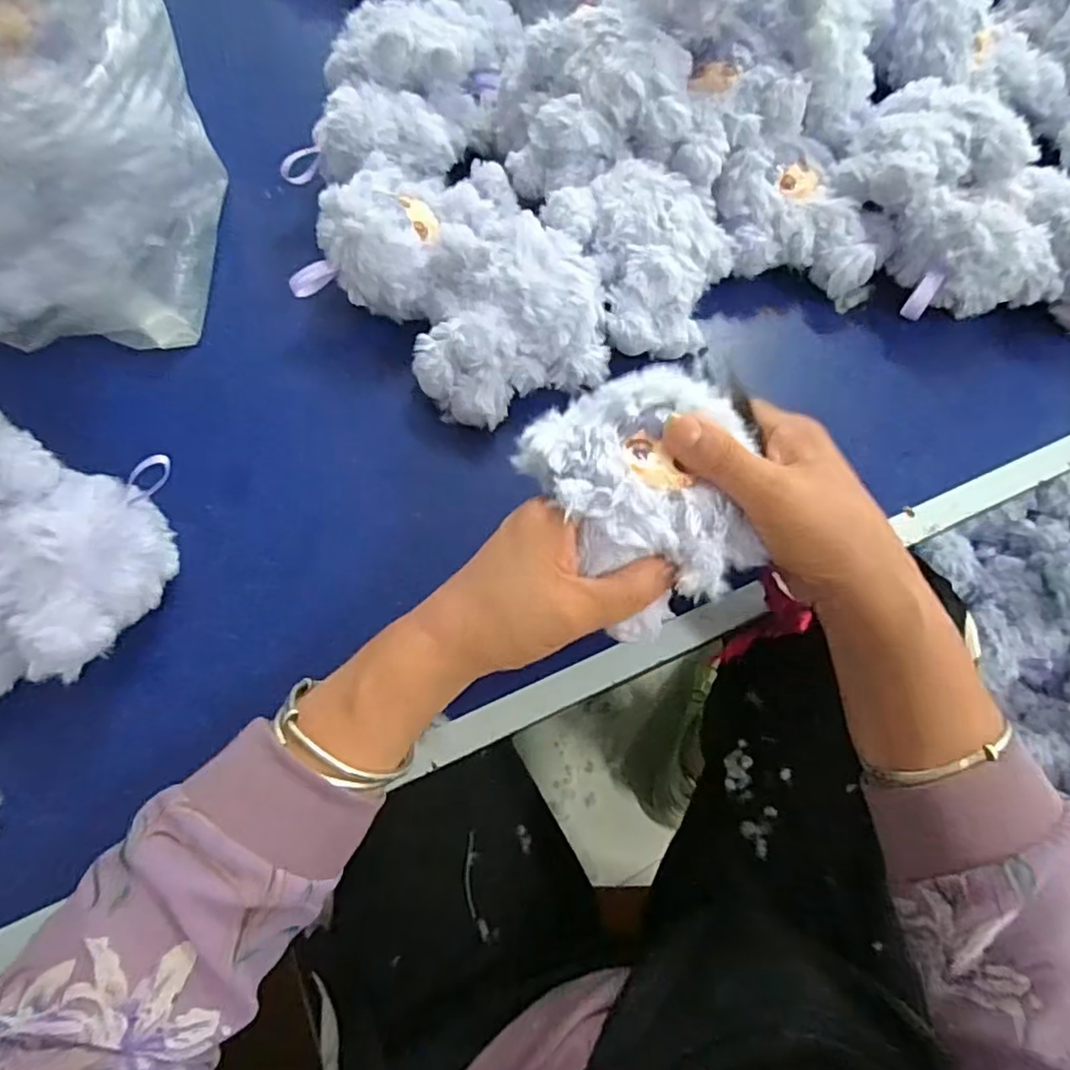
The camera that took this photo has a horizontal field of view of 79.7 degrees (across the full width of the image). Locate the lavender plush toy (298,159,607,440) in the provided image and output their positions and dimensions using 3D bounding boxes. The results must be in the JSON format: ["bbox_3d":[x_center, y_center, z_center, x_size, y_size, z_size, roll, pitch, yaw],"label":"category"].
[{"bbox_3d":[-0.053,-0.159,0.409,0.156,0.062,0.186,-31,72,-13],"label":"lavender plush toy"}]

